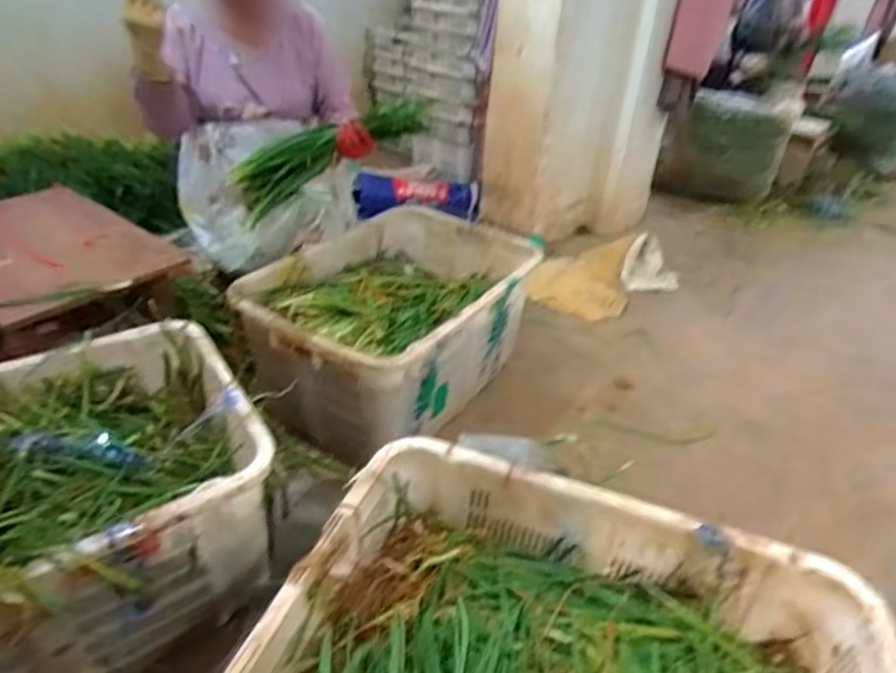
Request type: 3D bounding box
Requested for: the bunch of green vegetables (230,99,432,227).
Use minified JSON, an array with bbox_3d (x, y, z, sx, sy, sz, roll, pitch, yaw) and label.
[{"bbox_3d":[-0.305,-0.477,1.528,0.561,0.142,0.096,-20,31,12],"label":"bunch of green vegetables"}]

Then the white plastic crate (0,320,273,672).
[{"bbox_3d":[-0.722,0.298,1.010,0.734,0.336,0.592,-15,38,-28],"label":"white plastic crate"}]

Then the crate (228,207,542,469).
[{"bbox_3d":[-0.136,-0.030,1.586,0.531,0.355,0.712,25,38,28],"label":"crate"}]

